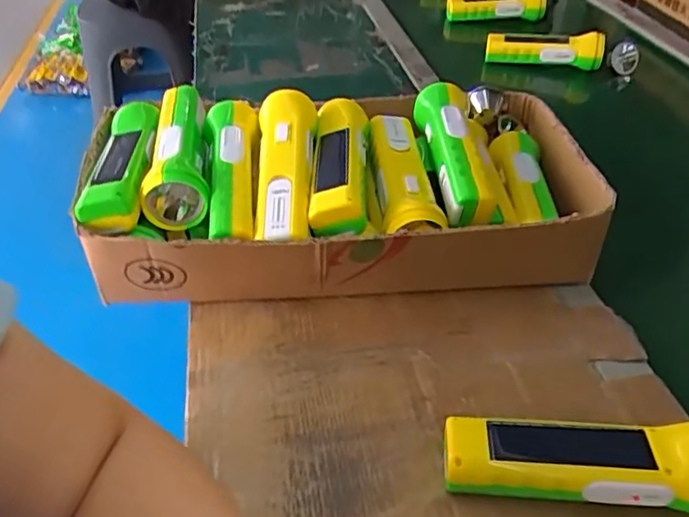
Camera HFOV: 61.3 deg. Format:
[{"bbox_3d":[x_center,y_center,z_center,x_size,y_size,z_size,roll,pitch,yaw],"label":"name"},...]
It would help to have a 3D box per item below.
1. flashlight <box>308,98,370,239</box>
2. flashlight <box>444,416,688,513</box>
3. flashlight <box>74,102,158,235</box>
[{"bbox_3d":[-0.003,-0.080,0.493,0.046,0.038,0.173,2,40,0],"label":"flashlight"},{"bbox_3d":[0.144,0.123,0.351,0.167,0.043,0.048,6,40,6],"label":"flashlight"},{"bbox_3d":[-0.188,-0.079,0.496,0.049,0.040,0.174,-2,40,-4],"label":"flashlight"}]

